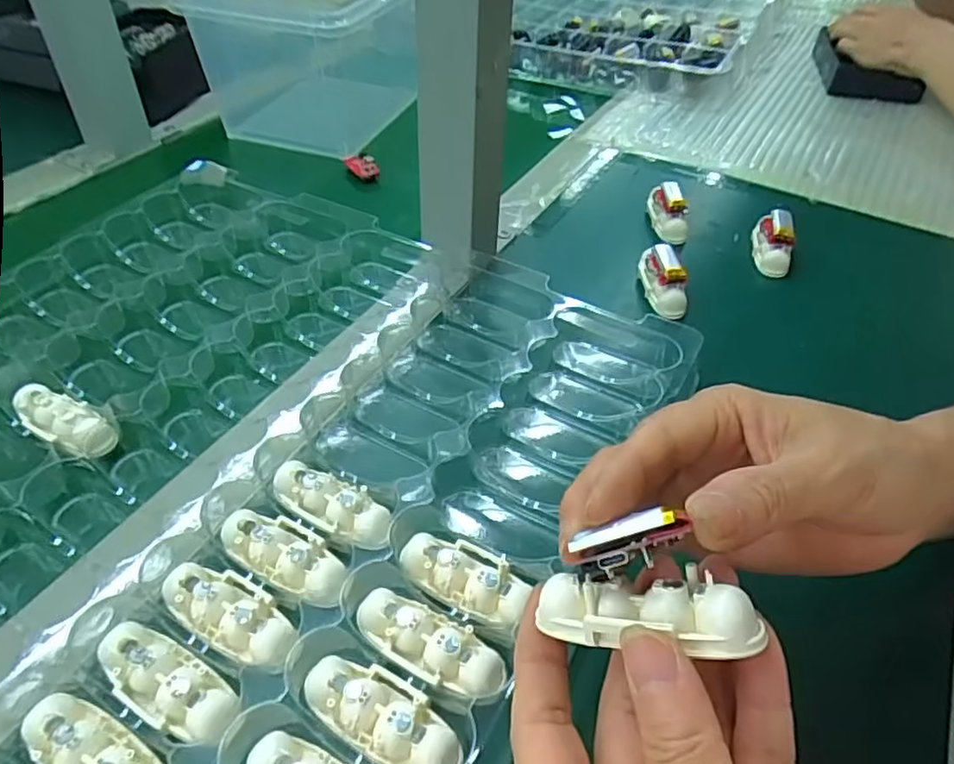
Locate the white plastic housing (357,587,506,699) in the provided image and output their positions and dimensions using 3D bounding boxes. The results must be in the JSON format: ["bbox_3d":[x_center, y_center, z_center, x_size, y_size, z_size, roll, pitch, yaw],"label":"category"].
[{"bbox_3d":[-0.018,0.100,0.251,0.061,0.011,0.024,24,49,20],"label":"white plastic housing"}]

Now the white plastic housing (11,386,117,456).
[{"bbox_3d":[-0.209,0.020,0.328,0.061,0.015,0.023,22,48,18],"label":"white plastic housing"}]

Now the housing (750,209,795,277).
[{"bbox_3d":[0.208,-0.100,0.450,0.023,0.027,0.045,13,46,10],"label":"housing"}]

